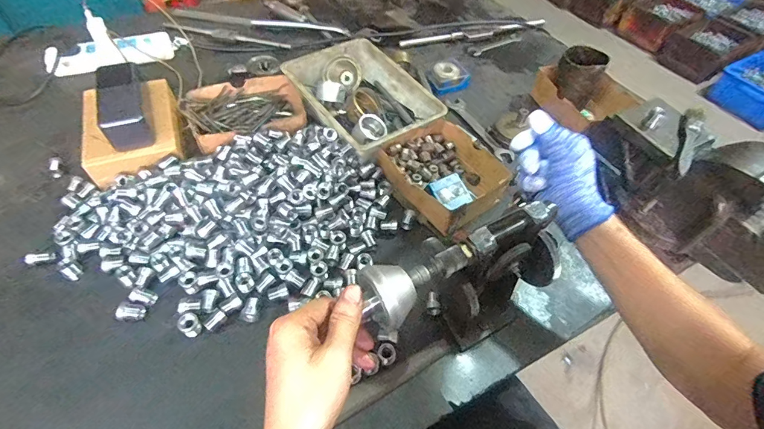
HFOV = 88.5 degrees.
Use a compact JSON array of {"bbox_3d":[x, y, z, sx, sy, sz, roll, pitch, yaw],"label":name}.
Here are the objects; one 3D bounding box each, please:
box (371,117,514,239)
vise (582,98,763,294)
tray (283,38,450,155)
[{"bbox_3d":[0.096,-0.068,0.595,0.154,0.053,0.177,-35,62,-28],"label":"box"},{"bbox_3d":[0.448,-0.033,0.532,0.145,0.145,0.317,-33,61,-27],"label":"vise"},{"bbox_3d":[-0.035,-0.199,0.651,0.171,0.048,0.245,-28,59,-24],"label":"tray"}]

